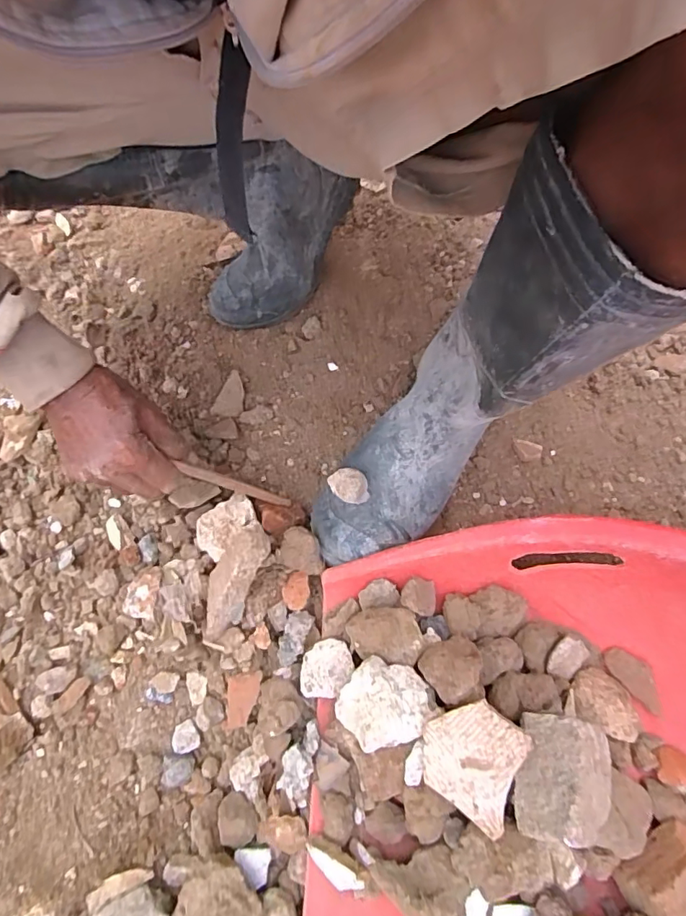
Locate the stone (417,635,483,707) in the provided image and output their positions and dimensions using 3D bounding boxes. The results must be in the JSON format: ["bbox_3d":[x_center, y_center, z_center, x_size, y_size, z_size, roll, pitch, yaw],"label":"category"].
[{"bbox_3d":[0.084,0.159,0.386,0.042,0.036,0.042,0,66,0],"label":"stone"}]

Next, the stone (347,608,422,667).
[{"bbox_3d":[0.034,0.147,0.419,0.059,0.041,0.042,3,66,2],"label":"stone"}]

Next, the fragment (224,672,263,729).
[{"bbox_3d":[-0.090,0.209,0.442,0.027,0.011,0.049,11,67,8],"label":"fragment"}]

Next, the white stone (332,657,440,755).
[{"bbox_3d":[0.032,0.194,0.400,0.064,0.046,0.063,0,66,0],"label":"white stone"}]

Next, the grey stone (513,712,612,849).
[{"bbox_3d":[0.156,0.226,0.358,0.050,0.059,0.077,-10,49,36],"label":"grey stone"}]

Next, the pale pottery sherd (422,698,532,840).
[{"bbox_3d":[0.093,0.208,0.355,0.070,0.012,0.070,-7,75,26],"label":"pale pottery sherd"}]

